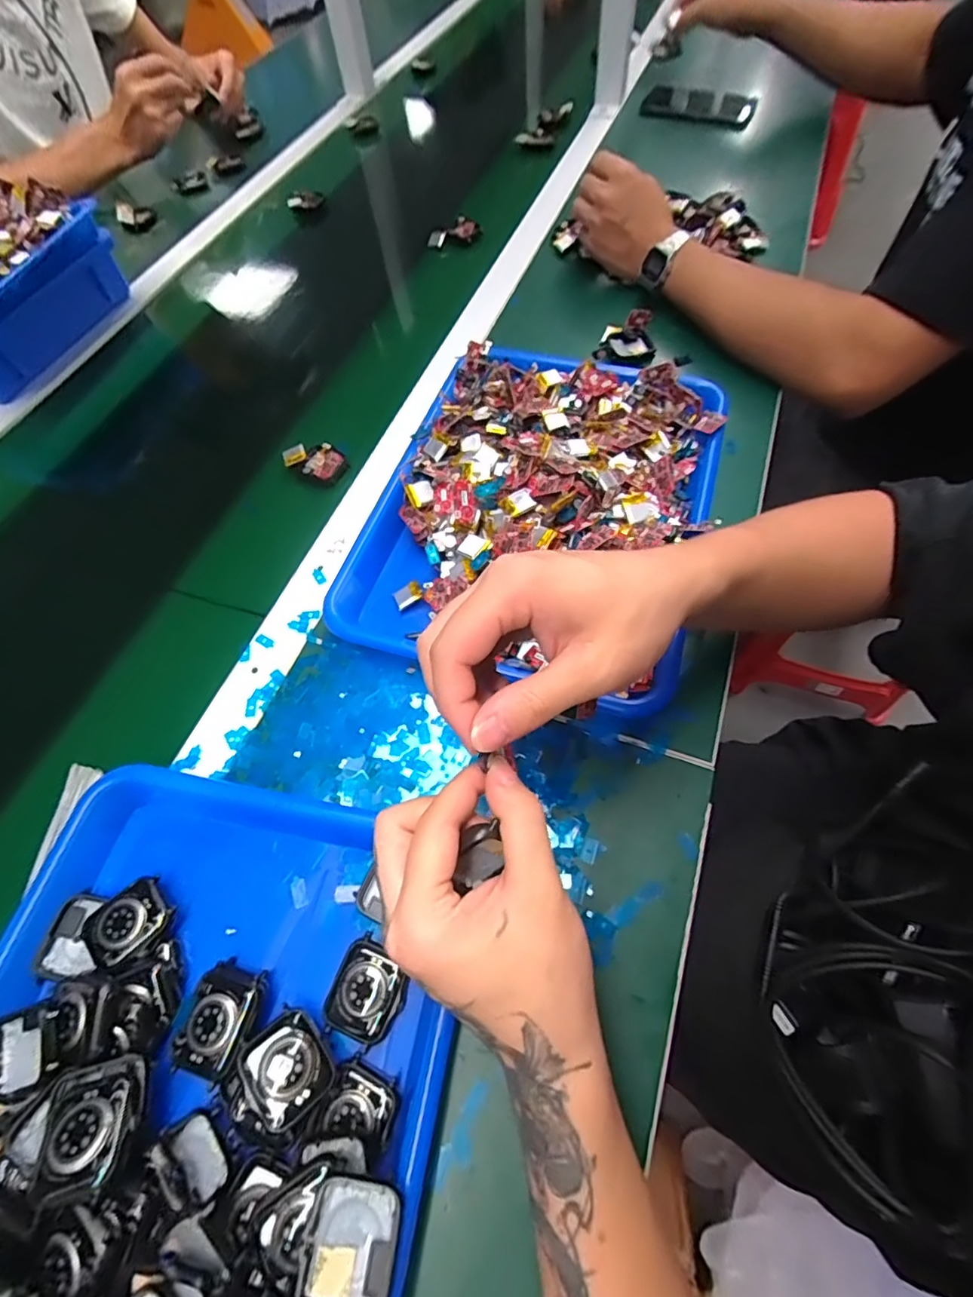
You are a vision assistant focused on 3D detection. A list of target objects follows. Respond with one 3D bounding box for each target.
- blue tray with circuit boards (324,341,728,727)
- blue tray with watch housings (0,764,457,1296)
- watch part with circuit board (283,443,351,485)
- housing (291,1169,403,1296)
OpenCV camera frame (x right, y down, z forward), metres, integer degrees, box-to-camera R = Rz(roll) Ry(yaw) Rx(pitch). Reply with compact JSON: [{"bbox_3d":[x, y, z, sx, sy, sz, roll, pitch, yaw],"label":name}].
[{"bbox_3d":[0.045,-0.127,0.420,0.242,0.068,0.326,15,64,12],"label":"blue tray with circuit boards"},{"bbox_3d":[-0.153,0.236,0.249,0.248,0.046,0.334,8,63,9],"label":"blue tray with watch housings"},{"bbox_3d":[-0.157,-0.175,0.495,0.059,0.011,0.036,23,66,15],"label":"watch part with circuit board"},{"bbox_3d":[-0.057,0.247,0.222,0.037,0.010,0.044,6,62,7],"label":"housing"}]

